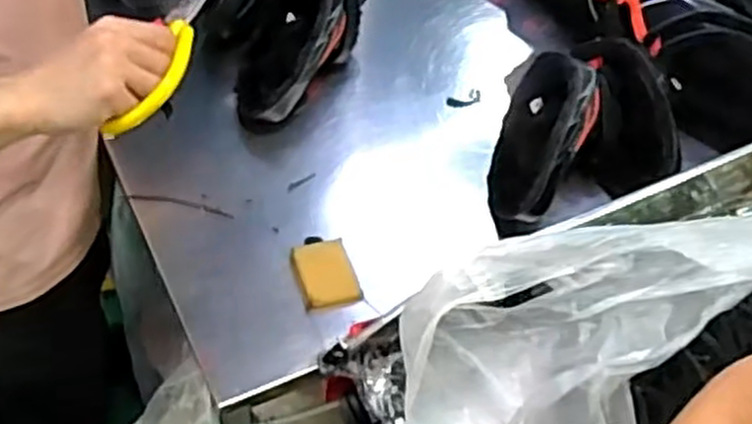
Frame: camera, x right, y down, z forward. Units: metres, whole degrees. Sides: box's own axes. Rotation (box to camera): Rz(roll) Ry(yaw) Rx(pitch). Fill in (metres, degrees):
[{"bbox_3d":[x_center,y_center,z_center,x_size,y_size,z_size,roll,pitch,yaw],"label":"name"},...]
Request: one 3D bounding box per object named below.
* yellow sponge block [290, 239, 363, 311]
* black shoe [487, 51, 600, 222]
[{"bbox_3d":[-0.048,0.061,0.756,0.058,0.014,0.074,-11,50,-16],"label":"yellow sponge block"},{"bbox_3d":[0.180,-0.087,0.835,0.089,0.120,0.194,16,48,8],"label":"black shoe"}]

